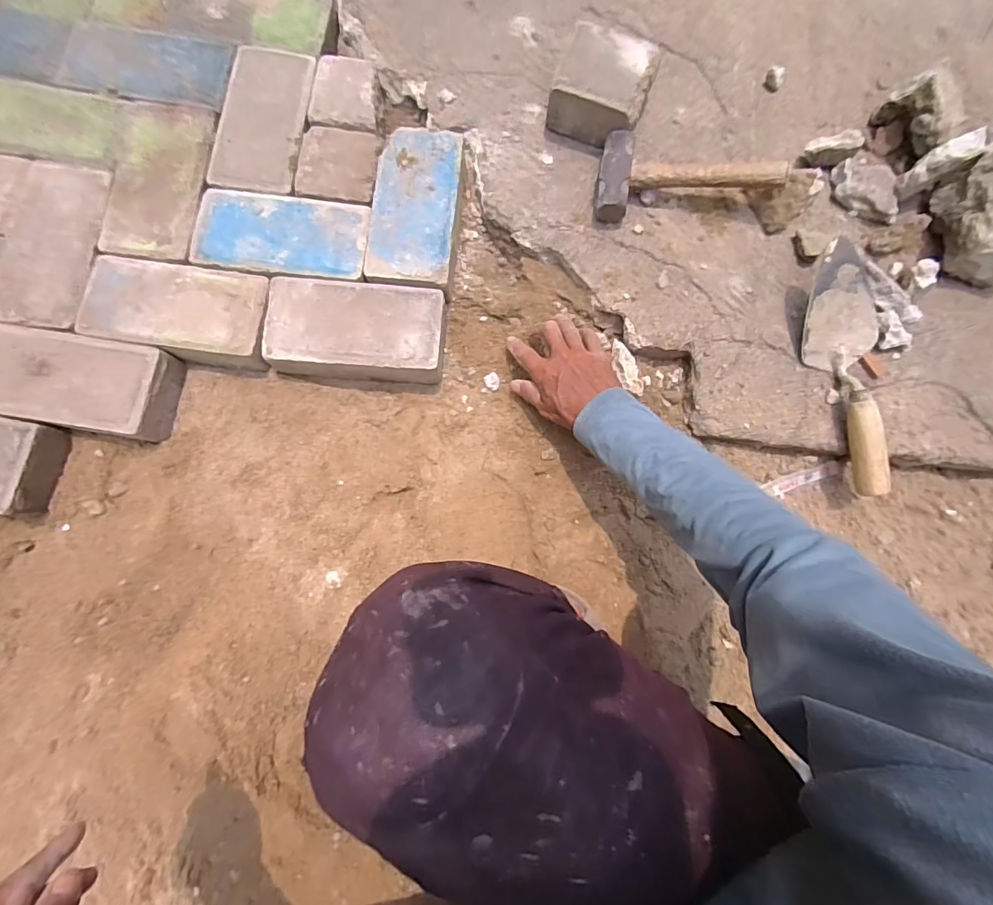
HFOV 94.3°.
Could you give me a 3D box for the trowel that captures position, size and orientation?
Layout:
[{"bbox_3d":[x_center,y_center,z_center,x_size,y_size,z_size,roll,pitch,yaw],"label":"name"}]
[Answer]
[{"bbox_3d":[0.422,-0.094,0.536,0.074,0.066,0.282,-9,82,-5],"label":"trowel"}]

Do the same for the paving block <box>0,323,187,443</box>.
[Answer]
[{"bbox_3d":[-0.505,-0.082,0.552,0.213,0.055,0.108,9,80,-2],"label":"paving block"}]

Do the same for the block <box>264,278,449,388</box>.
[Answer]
[{"bbox_3d":[-0.173,-0.148,0.577,0.212,0.059,0.116,2,81,-4],"label":"block"}]

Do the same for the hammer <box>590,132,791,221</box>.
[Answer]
[{"bbox_3d":[0.238,-0.350,0.573,0.217,0.041,0.111,3,82,12],"label":"hammer"}]

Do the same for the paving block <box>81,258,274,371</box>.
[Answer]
[{"bbox_3d":[-0.386,-0.172,0.567,0.210,0.061,0.110,8,80,-3],"label":"paving block"}]

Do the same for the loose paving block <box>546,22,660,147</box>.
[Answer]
[{"bbox_3d":[0.132,-0.468,0.592,0.116,0.075,0.115,20,82,1],"label":"loose paving block"}]

